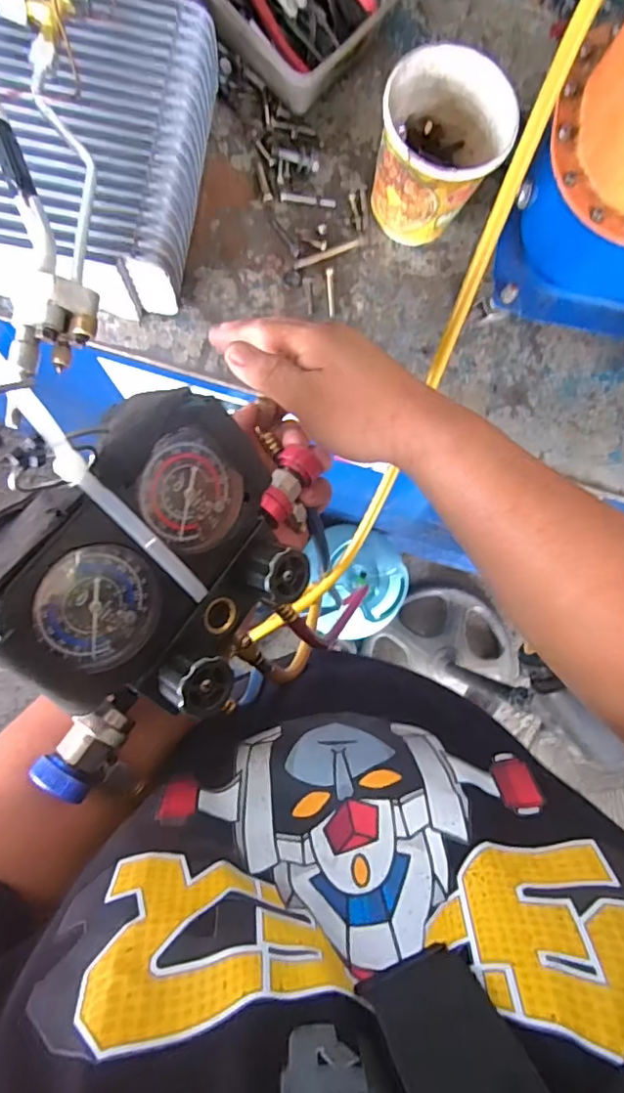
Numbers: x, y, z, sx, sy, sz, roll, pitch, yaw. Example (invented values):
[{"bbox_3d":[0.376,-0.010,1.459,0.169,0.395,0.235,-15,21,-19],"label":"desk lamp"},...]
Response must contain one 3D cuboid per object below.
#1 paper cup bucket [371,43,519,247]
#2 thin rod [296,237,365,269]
[{"bbox_3d":[0.102,-0.334,0.481,0.094,0.113,0.093,0,88,-4],"label":"paper cup bucket"},{"bbox_3d":[0.018,-0.279,0.524,0.071,0.004,0.009,-22,90,-5],"label":"thin rod"}]

